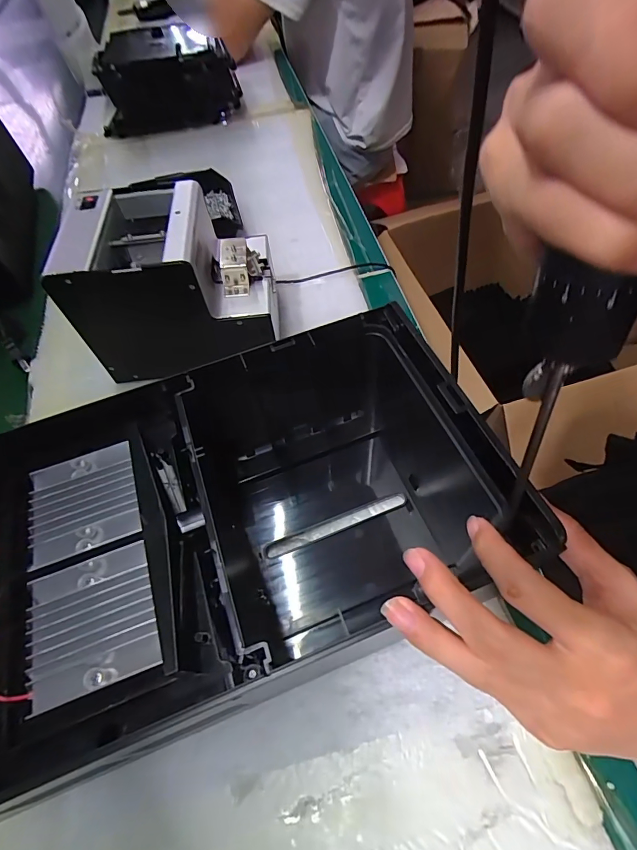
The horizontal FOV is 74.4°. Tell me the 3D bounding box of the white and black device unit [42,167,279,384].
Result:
[{"bbox_3d":[-0.140,-0.146,0.427,0.181,0.127,0.130,-6,56,1],"label":"white and black device unit"}]

